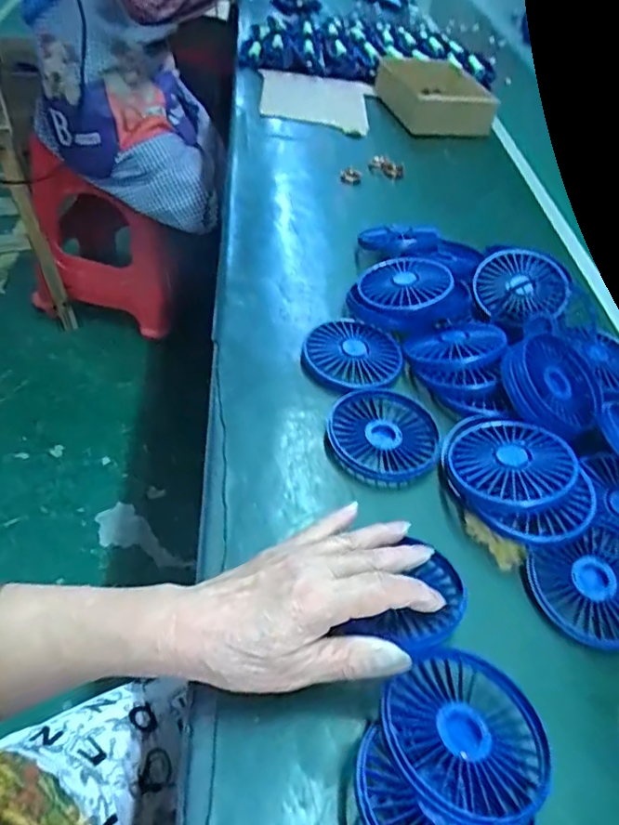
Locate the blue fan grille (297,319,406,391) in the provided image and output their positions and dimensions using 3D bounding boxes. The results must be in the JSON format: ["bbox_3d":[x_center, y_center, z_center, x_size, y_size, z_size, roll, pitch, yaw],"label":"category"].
[{"bbox_3d":[0.039,-0.053,0.521,0.084,0.012,0.082,6,51,-7],"label":"blue fan grille"}]

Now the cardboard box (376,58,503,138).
[{"bbox_3d":[0.212,-0.523,0.956,0.148,0.047,0.209,-5,53,-15],"label":"cardboard box"}]

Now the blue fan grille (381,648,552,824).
[{"bbox_3d":[0.084,0.168,0.304,0.080,0.015,0.082,-23,59,-27],"label":"blue fan grille"}]

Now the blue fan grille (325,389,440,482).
[{"bbox_3d":[0.060,0.018,0.466,0.083,0.011,0.091,6,51,-7],"label":"blue fan grille"}]

